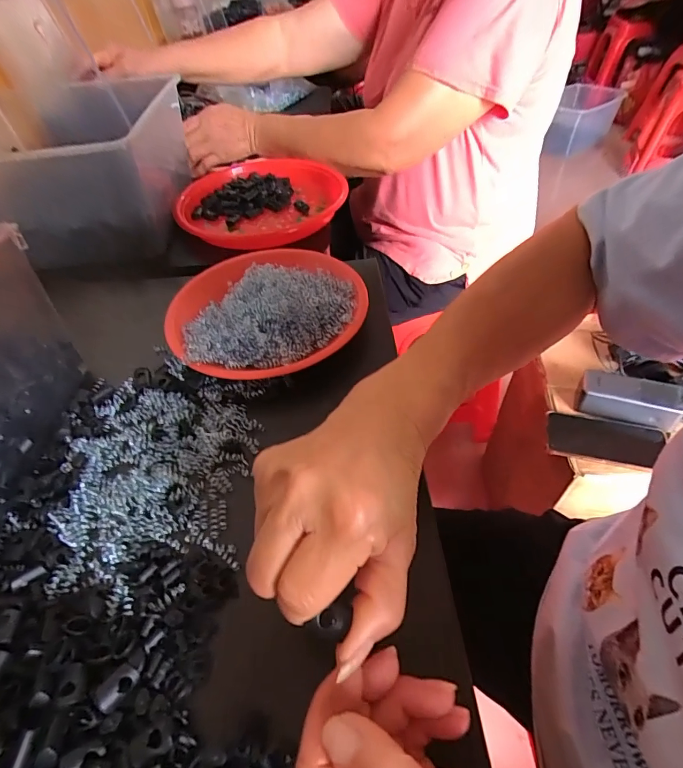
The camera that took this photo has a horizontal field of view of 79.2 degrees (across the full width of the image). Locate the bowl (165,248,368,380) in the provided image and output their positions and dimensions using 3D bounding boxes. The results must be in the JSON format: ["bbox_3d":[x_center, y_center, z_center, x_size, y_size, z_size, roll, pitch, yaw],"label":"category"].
[{"bbox_3d":[-0.074,-0.079,0.408,0.186,0.047,0.181,-2,48,3],"label":"bowl"}]

